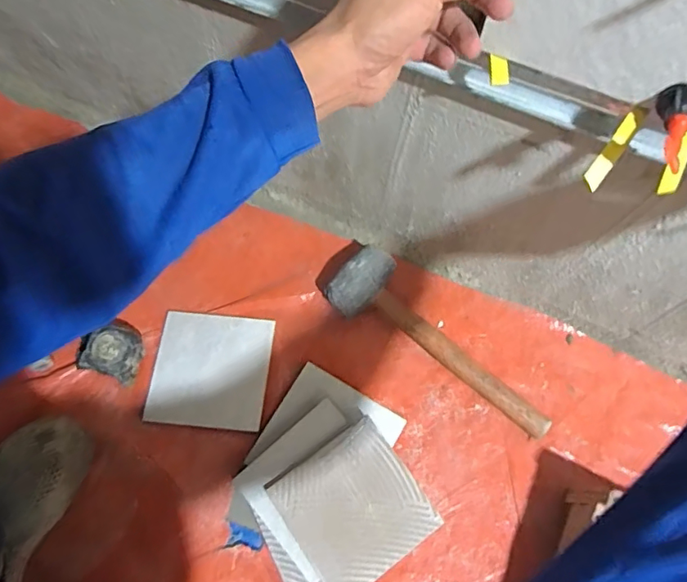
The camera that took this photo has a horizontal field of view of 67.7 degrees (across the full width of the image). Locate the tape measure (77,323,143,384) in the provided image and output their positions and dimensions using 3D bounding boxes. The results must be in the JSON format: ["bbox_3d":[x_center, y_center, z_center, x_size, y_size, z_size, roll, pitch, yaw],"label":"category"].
[{"bbox_3d":[-0.297,0.078,0.663,0.075,0.038,0.066,17,68,7],"label":"tape measure"}]

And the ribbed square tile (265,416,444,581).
[{"bbox_3d":[0.012,0.246,0.589,0.146,0.008,0.148,-34,71,-11],"label":"ribbed square tile"}]

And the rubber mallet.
[{"bbox_3d":[0.123,0.074,0.666,0.319,0.061,0.095,40,72,15],"label":"rubber mallet"}]

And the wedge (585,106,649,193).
[{"bbox_3d":[0.200,-0.107,0.379,0.013,0.008,0.066,33,99,13],"label":"wedge"}]

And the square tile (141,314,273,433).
[{"bbox_3d":[-0.174,0.103,0.678,0.146,0.014,0.146,5,67,2],"label":"square tile"}]

